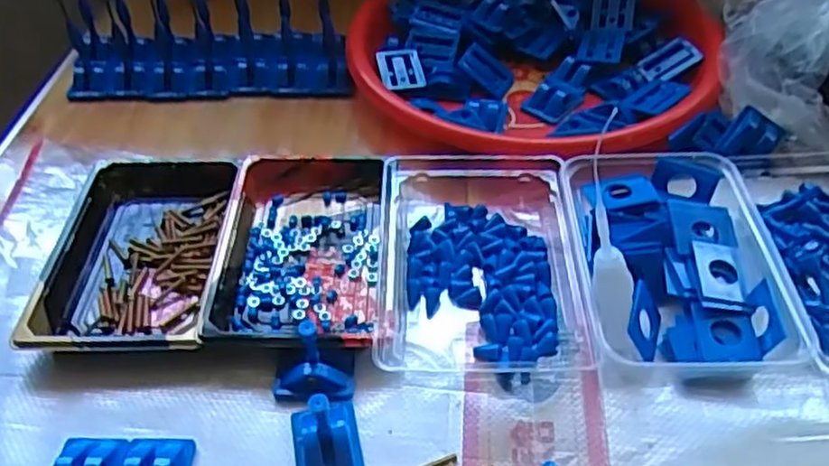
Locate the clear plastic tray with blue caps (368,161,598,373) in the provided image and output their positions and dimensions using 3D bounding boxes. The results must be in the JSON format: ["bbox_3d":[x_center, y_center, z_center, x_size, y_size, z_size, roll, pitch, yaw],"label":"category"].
[{"bbox_3d":[0.040,0.007,0.453,0.122,0.031,0.166,-1,45,2],"label":"clear plastic tray with blue caps"}]

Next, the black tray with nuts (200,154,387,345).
[{"bbox_3d":[-0.071,0.005,0.464,0.099,0.028,0.163,-1,45,1],"label":"black tray with nuts"}]

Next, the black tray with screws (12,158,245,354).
[{"bbox_3d":[-0.174,0.010,0.467,0.107,0.024,0.164,0,45,2],"label":"black tray with screws"}]

